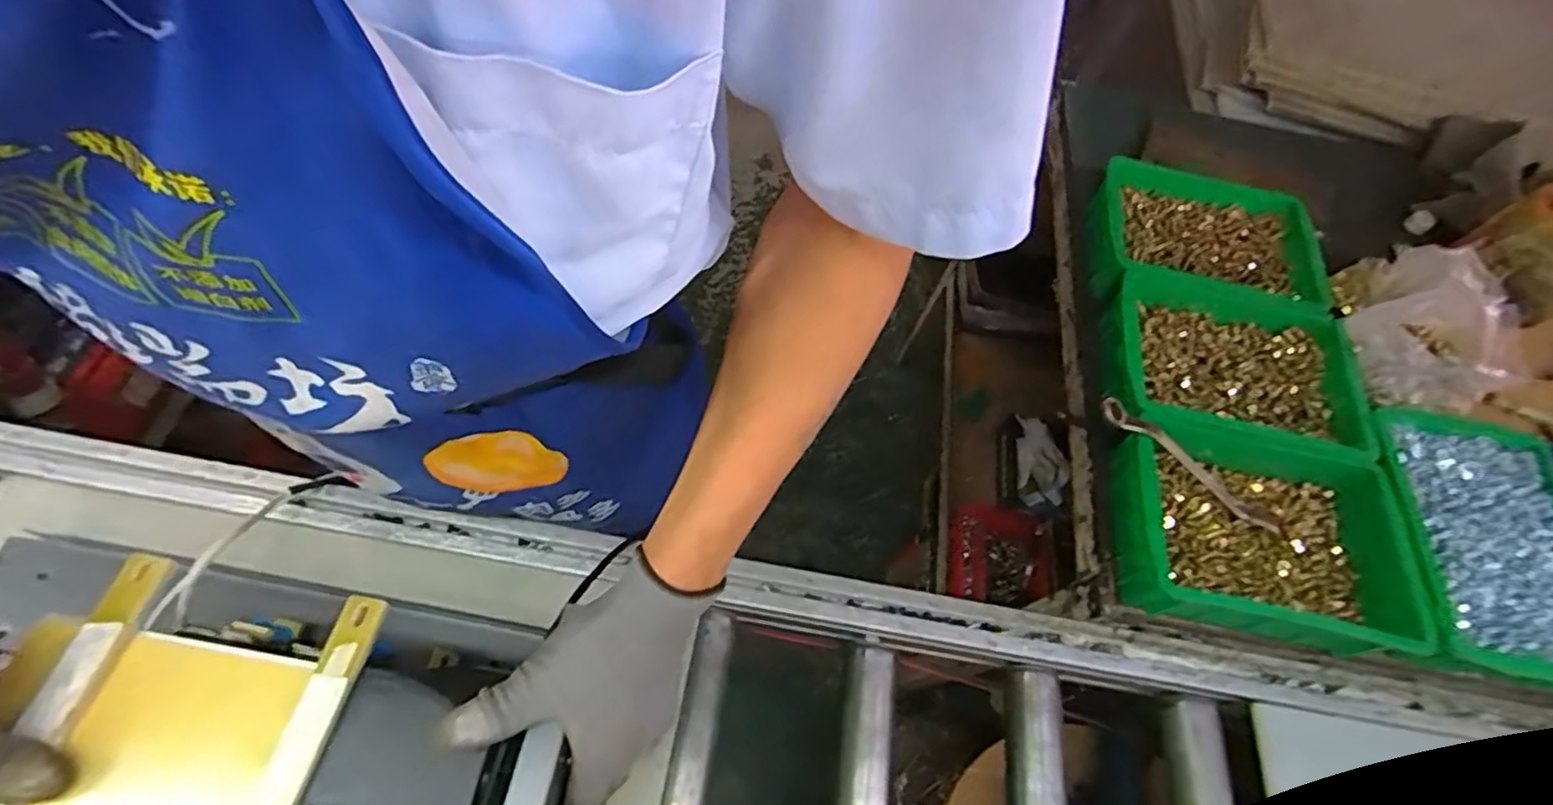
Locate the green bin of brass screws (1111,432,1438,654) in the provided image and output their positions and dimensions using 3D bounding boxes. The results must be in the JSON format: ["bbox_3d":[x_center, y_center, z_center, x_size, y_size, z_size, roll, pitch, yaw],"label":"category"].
[{"bbox_3d":[0.440,0.119,0.609,0.246,0.068,0.179,12,60,-1],"label":"green bin of brass screws"}]

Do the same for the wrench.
[{"bbox_3d":[0.393,0.062,0.628,0.217,0.022,0.018,34,63,-11],"label":"wrench"}]

